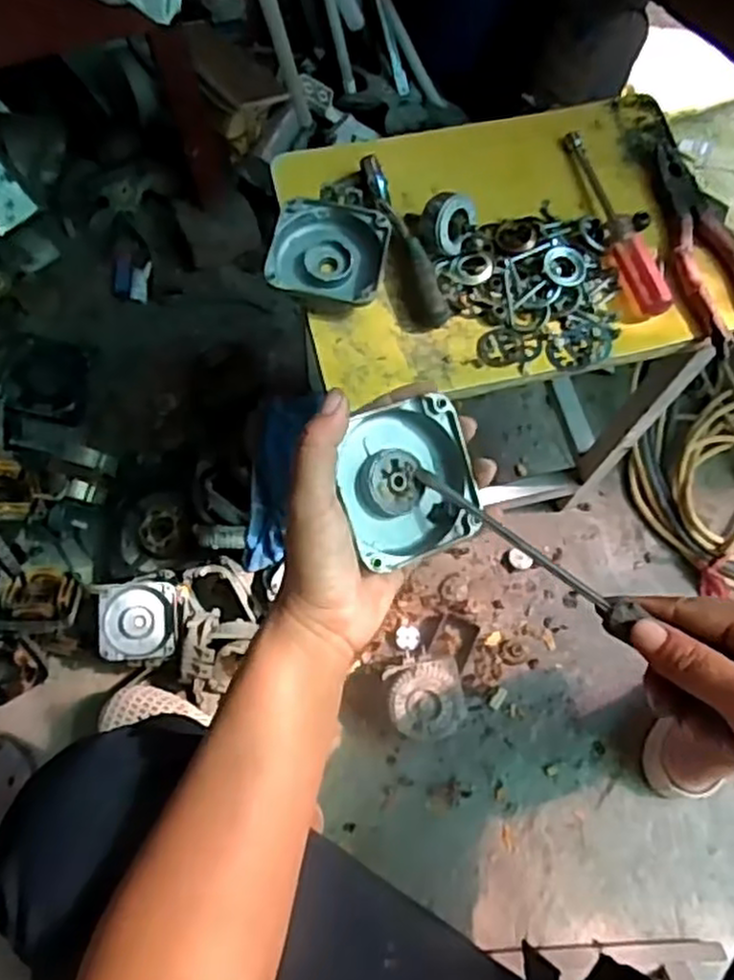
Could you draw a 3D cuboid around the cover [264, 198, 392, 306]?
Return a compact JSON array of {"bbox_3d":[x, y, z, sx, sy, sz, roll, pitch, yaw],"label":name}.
[{"bbox_3d":[-0.029,-0.172,0.551,0.083,0.025,0.081,10,68,4],"label":"cover"}]

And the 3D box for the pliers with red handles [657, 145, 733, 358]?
[{"bbox_3d":[0.255,-0.182,0.567,0.055,0.018,0.184,-15,68,-7],"label":"pliers with red handles"}]

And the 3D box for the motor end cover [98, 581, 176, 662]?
[{"bbox_3d":[-0.259,0.148,0.843,0.083,0.020,0.086,-2,68,-1],"label":"motor end cover"}]

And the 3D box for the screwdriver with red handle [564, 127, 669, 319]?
[{"bbox_3d":[0.190,-0.212,0.575,0.031,0.020,0.178,-18,69,-8],"label":"screwdriver with red handle"}]

